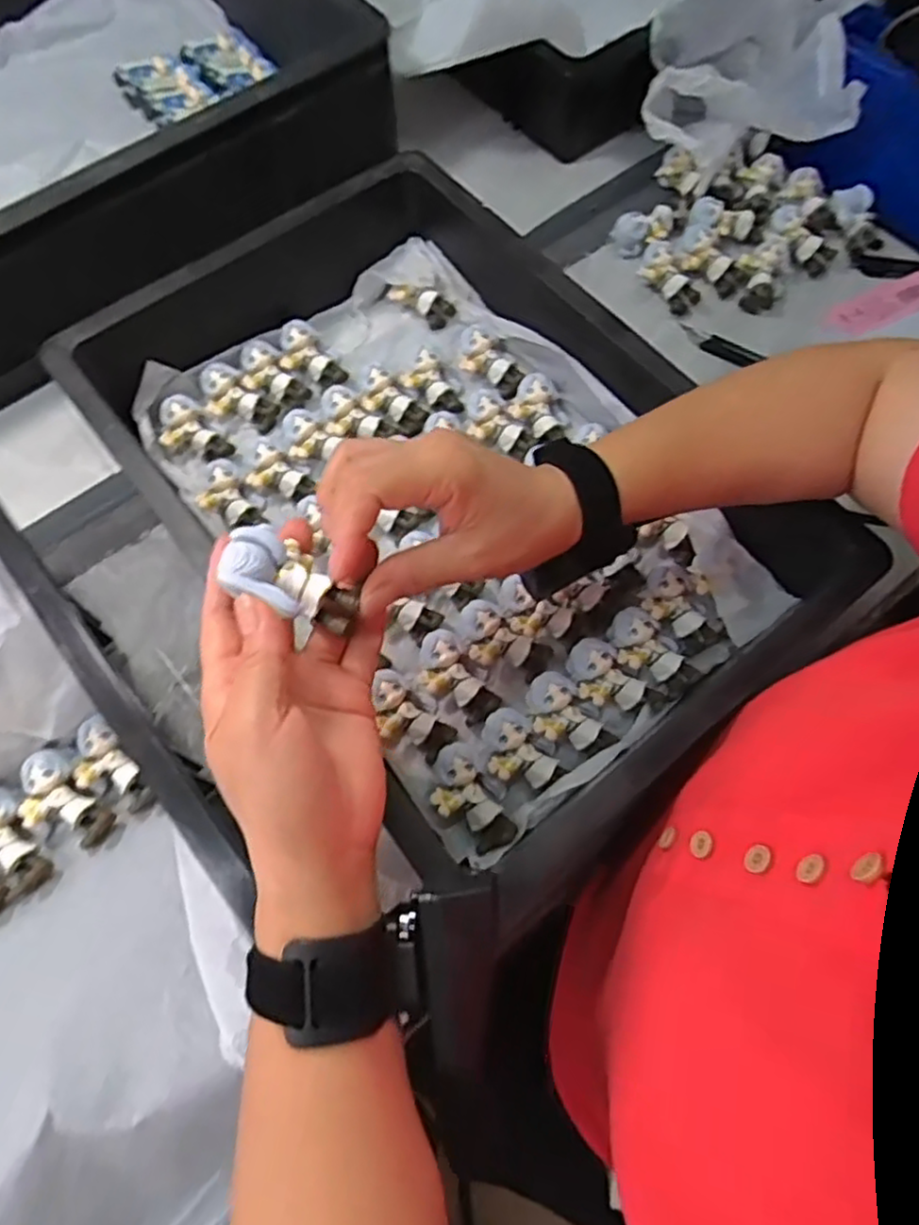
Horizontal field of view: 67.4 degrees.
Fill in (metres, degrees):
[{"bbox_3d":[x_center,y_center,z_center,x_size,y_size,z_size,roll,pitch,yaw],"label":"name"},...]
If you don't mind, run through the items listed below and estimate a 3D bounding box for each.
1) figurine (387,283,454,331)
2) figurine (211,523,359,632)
[{"bbox_3d":[-0.030,-0.250,0.556,0.052,0.023,0.023,37,73,14],"label":"figurine"},{"bbox_3d":[-0.072,-0.016,0.300,0.056,0.025,0.035,17,70,7],"label":"figurine"}]

